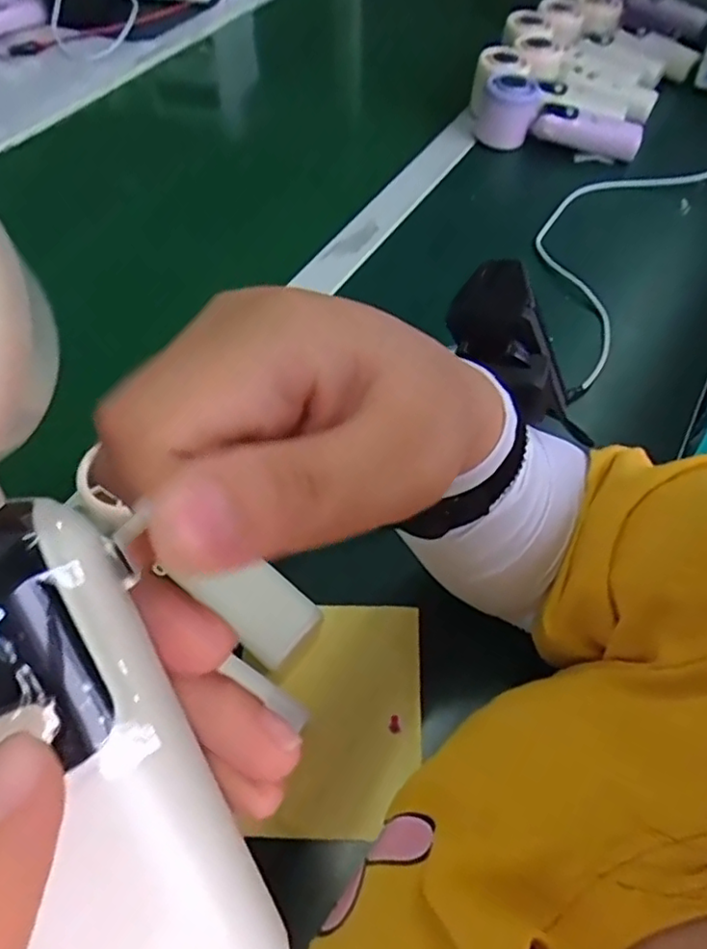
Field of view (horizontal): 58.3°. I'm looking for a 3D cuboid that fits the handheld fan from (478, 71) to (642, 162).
[{"bbox_3d":[0.221,-0.379,0.697,0.180,0.074,0.057,24,58,17],"label":"handheld fan"}]

